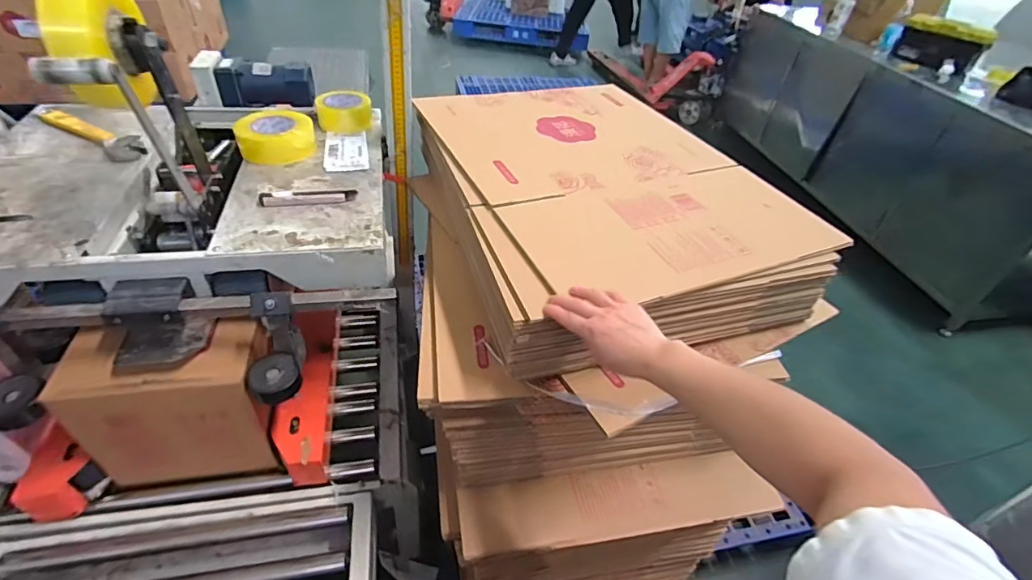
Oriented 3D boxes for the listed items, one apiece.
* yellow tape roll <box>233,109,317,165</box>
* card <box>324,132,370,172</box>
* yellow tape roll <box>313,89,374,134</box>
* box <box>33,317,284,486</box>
[{"bbox_3d":[-0.471,-0.302,0.947,0.143,0.058,0.119,-9,45,-16],"label":"yellow tape roll"},{"bbox_3d":[-0.342,-0.282,0.976,0.083,0.008,0.147,-6,44,-14],"label":"card"},{"bbox_3d":[-0.373,-0.390,1.054,0.112,0.053,0.112,4,42,-3],"label":"yellow tape roll"},{"bbox_3d":[-0.552,0.189,0.808,0.260,0.258,0.135,-2,43,-10],"label":"box"}]

